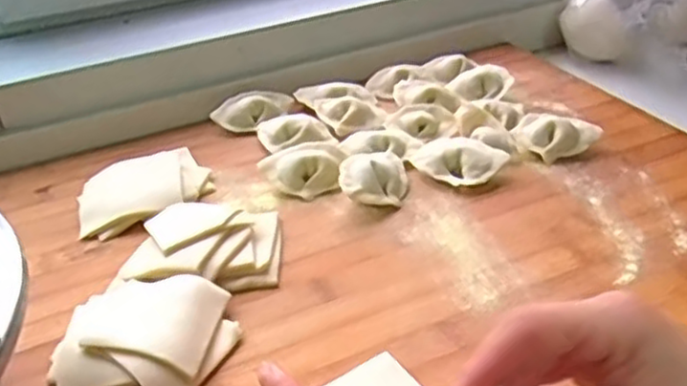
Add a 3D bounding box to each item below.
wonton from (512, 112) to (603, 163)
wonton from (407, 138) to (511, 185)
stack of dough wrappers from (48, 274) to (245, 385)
[{"bbox_3d":[0.153,-0.042,0.517,0.058,0.024,0.040,13,39,22],"label":"wonton"},{"bbox_3d":[0.079,-0.023,0.497,0.061,0.018,0.037,17,40,26],"label":"wonton"},{"bbox_3d":[-0.103,0.074,0.374,0.087,0.020,0.077,5,37,12],"label":"stack of dough wrappers"}]

